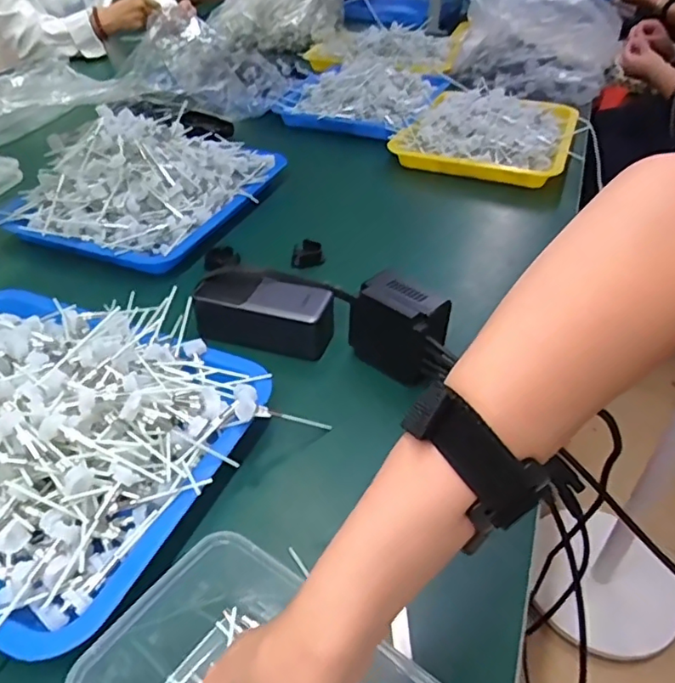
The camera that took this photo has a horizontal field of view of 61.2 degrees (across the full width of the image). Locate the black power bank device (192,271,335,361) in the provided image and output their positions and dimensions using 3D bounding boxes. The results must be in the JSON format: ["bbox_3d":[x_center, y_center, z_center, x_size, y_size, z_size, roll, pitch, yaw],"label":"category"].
[{"bbox_3d":[-0.070,-0.028,0.558,0.135,0.053,0.058,11,41,11],"label":"black power bank device"}]

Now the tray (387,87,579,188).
[{"bbox_3d":[0.255,-0.359,0.938,0.258,0.061,0.307,16,42,17],"label":"tray"}]

